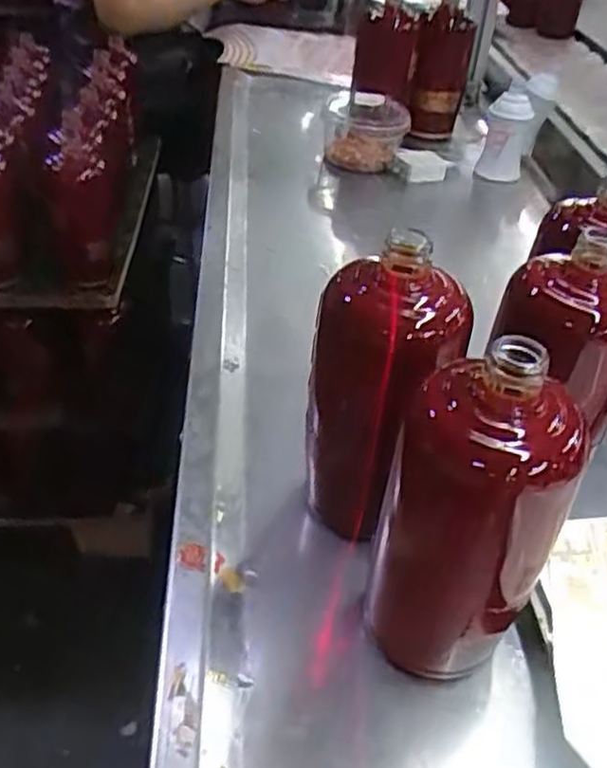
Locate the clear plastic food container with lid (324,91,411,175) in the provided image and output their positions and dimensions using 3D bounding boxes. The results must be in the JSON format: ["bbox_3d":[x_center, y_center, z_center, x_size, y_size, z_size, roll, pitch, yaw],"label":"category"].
[{"bbox_3d":[0.079,-0.322,0.972,0.107,0.072,0.099,8,39,8],"label":"clear plastic food container with lid"}]

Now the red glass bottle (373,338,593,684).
[{"bbox_3d":[0.080,0.061,0.368,0.088,0.176,0.062,15,40,17],"label":"red glass bottle"}]

